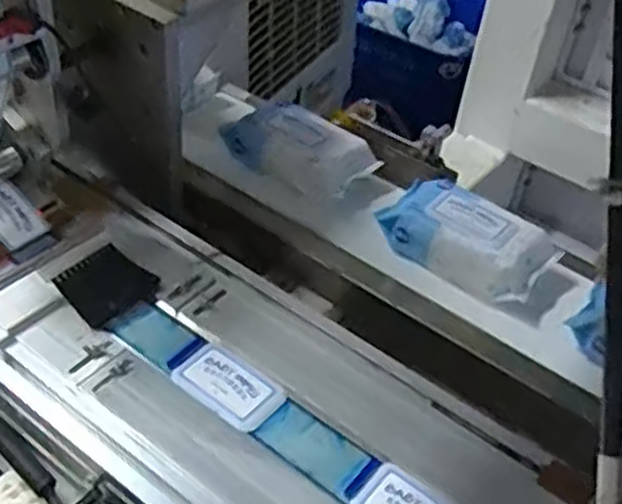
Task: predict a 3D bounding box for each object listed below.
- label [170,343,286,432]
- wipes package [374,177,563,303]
[{"bbox_3d":[-0.075,0.119,0.707,0.096,0.007,0.062,30,46,24],"label":"label"},{"bbox_3d":[0.178,-0.020,0.909,0.192,0.058,0.103,29,46,23],"label":"wipes package"}]

